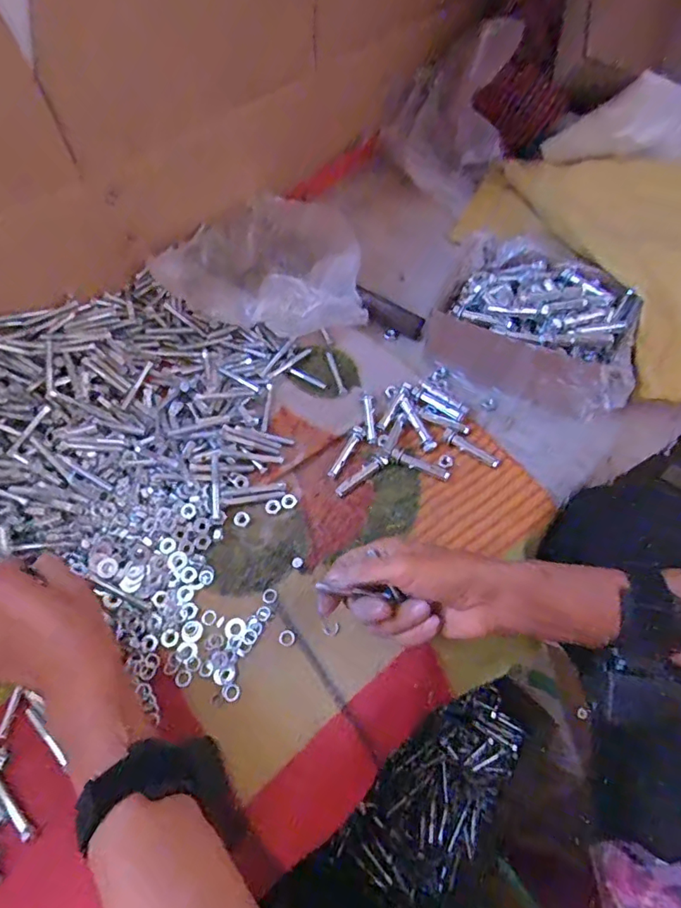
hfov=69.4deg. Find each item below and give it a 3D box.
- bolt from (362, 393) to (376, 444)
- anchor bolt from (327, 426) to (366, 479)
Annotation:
[{"bbox_3d":[0.029,-0.036,0.483,0.009,0.010,0.050,-5,59,-2],"label":"bolt"},{"bbox_3d":[0.007,-0.002,0.467,0.012,0.008,0.056,25,63,16],"label":"anchor bolt"}]

